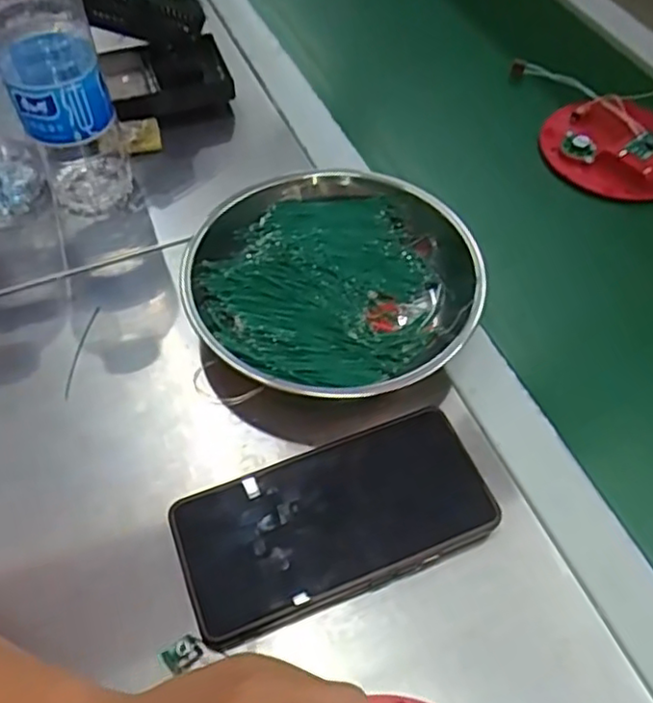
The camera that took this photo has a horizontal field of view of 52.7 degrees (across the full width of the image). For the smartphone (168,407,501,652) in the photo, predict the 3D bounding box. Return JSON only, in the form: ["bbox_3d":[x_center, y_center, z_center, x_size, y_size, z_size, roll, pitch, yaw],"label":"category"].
[{"bbox_3d":[0.004,0.088,0.349,0.161,0.009,0.081,-21,55,-11],"label":"smartphone"}]

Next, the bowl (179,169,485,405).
[{"bbox_3d":[0.005,-0.051,0.433,0.180,0.040,0.196,0,55,0],"label":"bowl"}]

